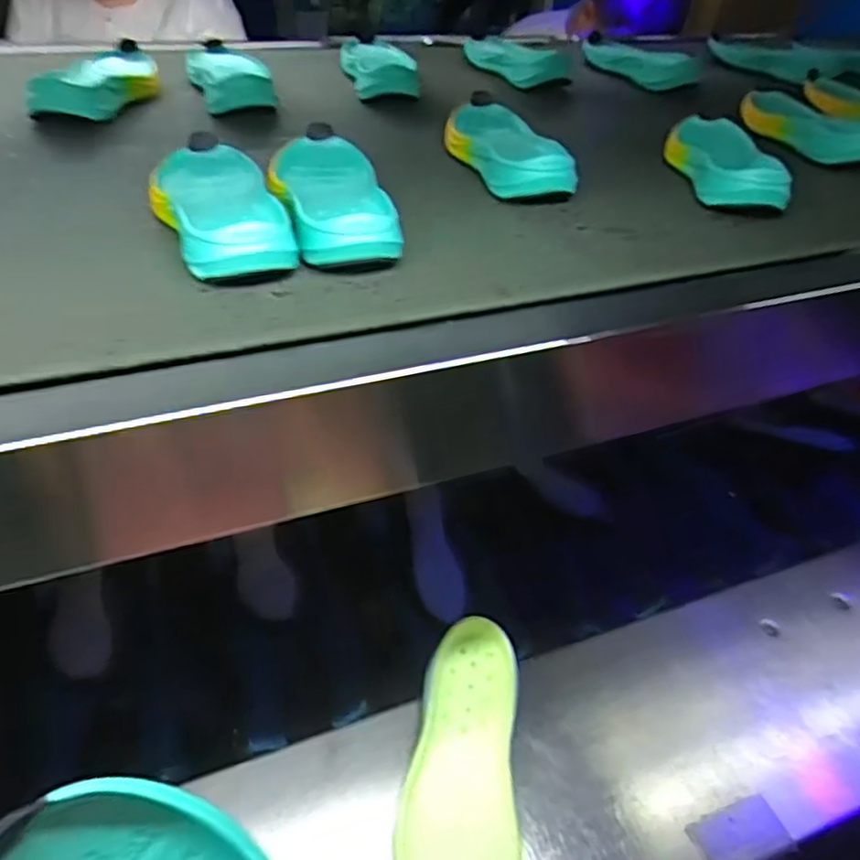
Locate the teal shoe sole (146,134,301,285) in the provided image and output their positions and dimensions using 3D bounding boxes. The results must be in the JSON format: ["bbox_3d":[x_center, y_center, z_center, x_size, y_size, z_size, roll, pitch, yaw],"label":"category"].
[{"bbox_3d":[-0.160,-0.175,0.502,0.083,0.033,0.206,-11,47,-18],"label":"teal shoe sole"}]

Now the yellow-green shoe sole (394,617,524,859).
[{"bbox_3d":[0.028,0.303,0.594,0.097,0.049,0.282,7,44,0],"label":"yellow-green shoe sole"}]

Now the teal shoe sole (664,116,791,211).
[{"bbox_3d":[0.278,-0.265,0.650,0.076,0.043,0.193,7,44,0],"label":"teal shoe sole"}]

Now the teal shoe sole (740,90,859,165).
[{"bbox_3d":[0.425,-0.345,0.762,0.058,0.040,0.205,-15,48,-21],"label":"teal shoe sole"}]

